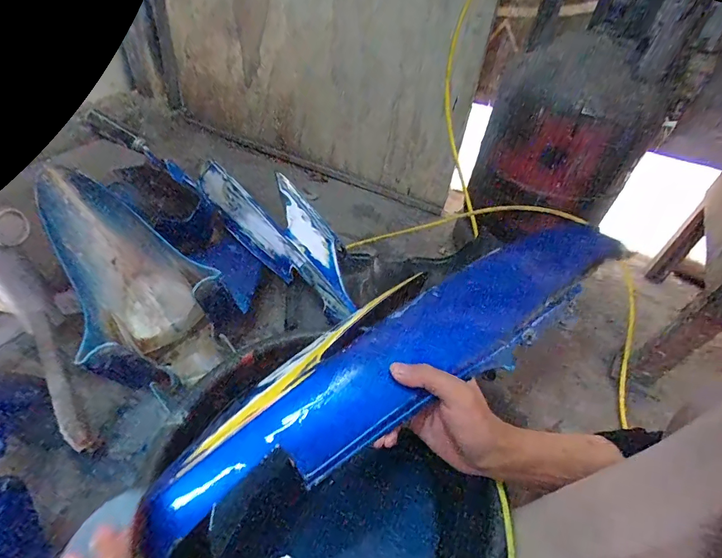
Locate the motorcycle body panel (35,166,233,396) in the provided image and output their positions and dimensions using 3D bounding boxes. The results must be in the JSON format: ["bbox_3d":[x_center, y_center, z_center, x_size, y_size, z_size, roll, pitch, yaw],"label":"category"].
[{"bbox_3d":[-0.378,-0.005,0.621,0.195,0.115,0.359,-37,90,-35],"label":"motorcycle body panel"}]

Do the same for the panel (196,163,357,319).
[{"bbox_3d":[-0.182,-0.126,0.842,0.152,0.074,0.611,-25,52,-28],"label":"panel"}]

